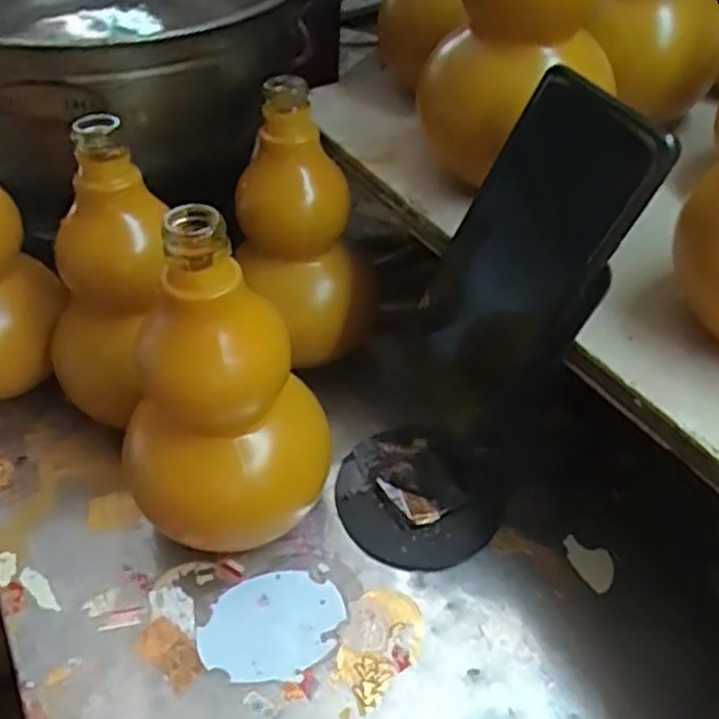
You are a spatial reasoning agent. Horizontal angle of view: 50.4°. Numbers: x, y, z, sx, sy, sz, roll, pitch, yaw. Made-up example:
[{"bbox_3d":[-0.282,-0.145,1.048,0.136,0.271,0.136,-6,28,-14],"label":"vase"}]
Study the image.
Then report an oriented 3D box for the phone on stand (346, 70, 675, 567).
[{"bbox_3d":[0.060,-0.011,0.372,0.077,0.243,0.093,-6,39,-34],"label":"phone on stand"}]

